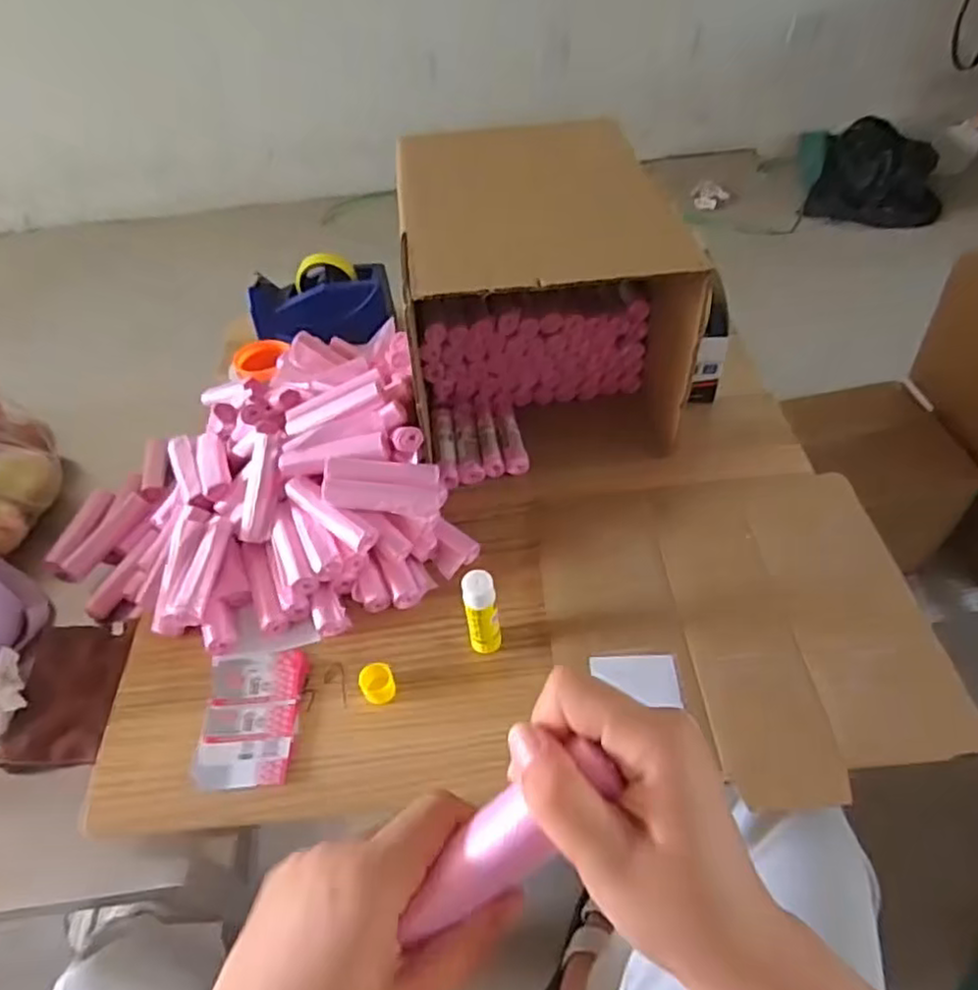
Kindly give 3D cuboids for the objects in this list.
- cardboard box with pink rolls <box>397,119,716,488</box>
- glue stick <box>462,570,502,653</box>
[{"bbox_3d":[0.054,-0.224,0.844,0.289,0.293,0.335,-8,49,-2],"label":"cardboard box with pink rolls"},{"bbox_3d":[-0.006,0.115,0.644,0.030,0.107,0.030,-5,49,1],"label":"glue stick"}]

